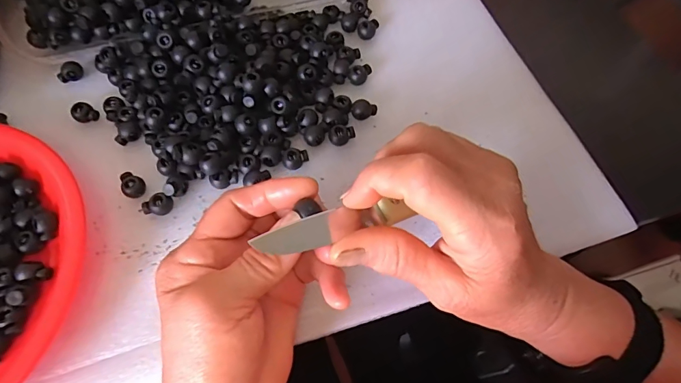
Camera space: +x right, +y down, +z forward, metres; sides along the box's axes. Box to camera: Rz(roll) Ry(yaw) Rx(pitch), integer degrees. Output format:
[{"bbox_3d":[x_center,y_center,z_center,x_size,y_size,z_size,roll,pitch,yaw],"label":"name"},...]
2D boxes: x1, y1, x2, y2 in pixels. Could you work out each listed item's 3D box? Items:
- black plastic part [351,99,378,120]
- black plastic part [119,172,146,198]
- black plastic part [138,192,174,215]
[{"bbox_3d":[0.018,-0.061,0.321,0.019,0.011,0.014,10,63,6],"label":"black plastic part"},{"bbox_3d":[-0.148,-0.005,0.296,0.015,0.010,0.020,-41,69,-18],"label":"black plastic part"},{"bbox_3d":[-0.126,0.010,0.287,0.020,0.013,0.011,-37,68,-17],"label":"black plastic part"}]

